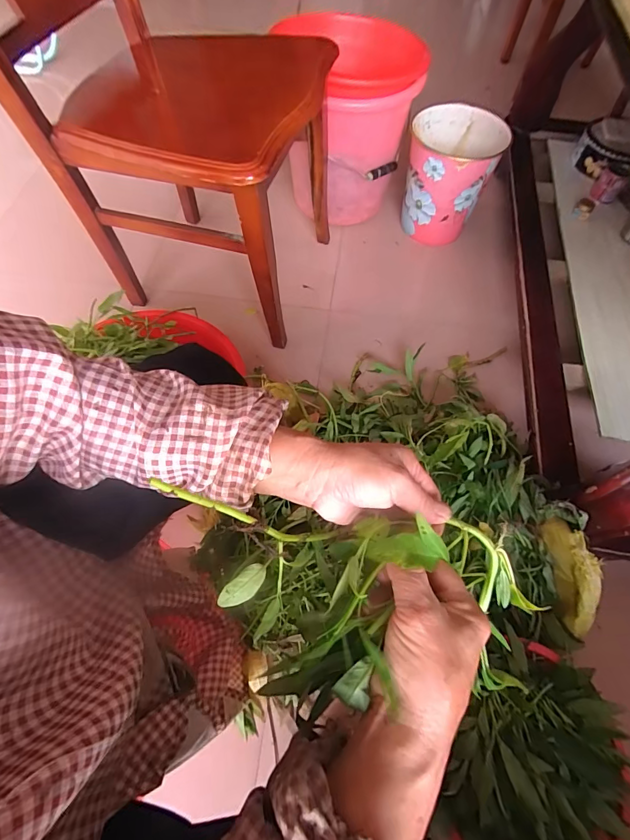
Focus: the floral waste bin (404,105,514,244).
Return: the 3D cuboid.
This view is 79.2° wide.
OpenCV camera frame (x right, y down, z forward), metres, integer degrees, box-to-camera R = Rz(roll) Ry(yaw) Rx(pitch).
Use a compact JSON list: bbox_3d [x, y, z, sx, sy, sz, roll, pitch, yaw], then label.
[{"bbox_3d":[0.335,-0.620,0.990,0.209,0.238,0.224,0,64,-1],"label":"floral waste bin"}]

